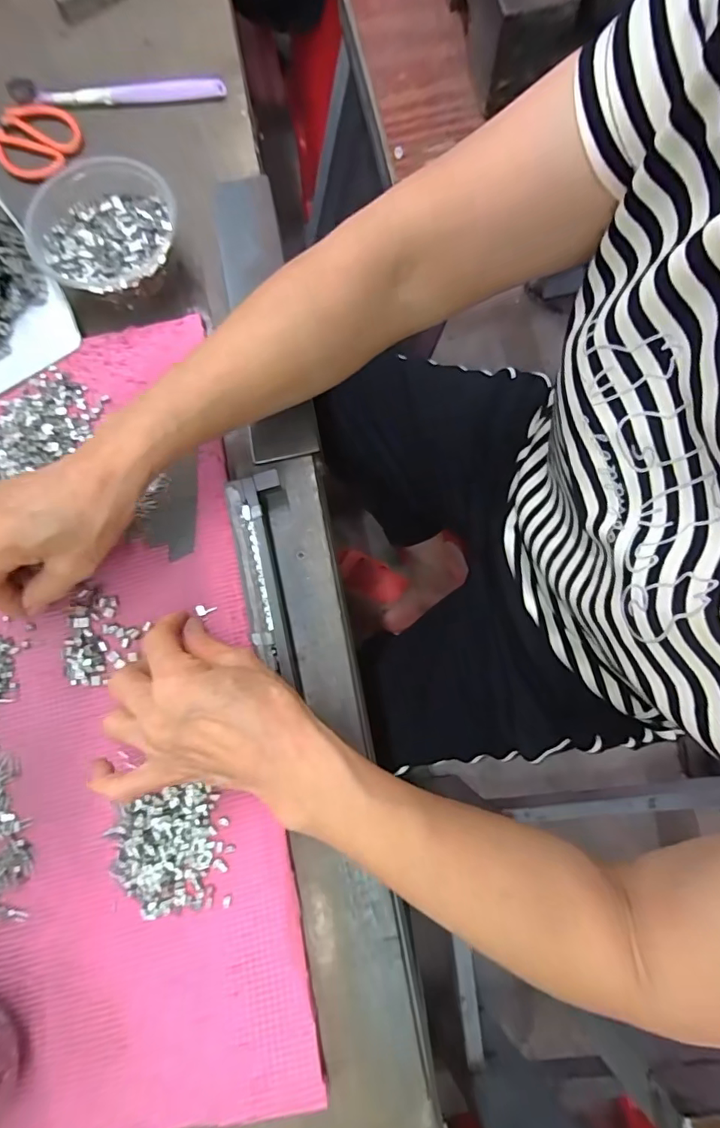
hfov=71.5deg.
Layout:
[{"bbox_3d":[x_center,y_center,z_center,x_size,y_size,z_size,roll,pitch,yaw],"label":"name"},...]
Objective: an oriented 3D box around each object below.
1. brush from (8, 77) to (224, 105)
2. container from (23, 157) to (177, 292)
[{"bbox_3d":[-0.213,-0.412,0.438,0.184,0.018,0.016,-2,79,2],"label":"brush"},{"bbox_3d":[-0.189,-0.246,0.382,0.105,0.046,0.095,-17,80,-2],"label":"container"}]

